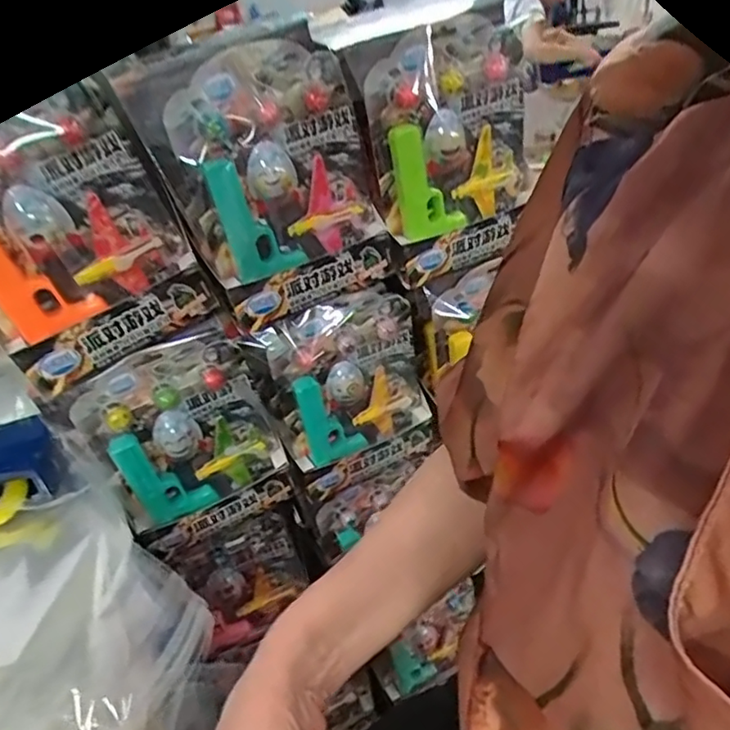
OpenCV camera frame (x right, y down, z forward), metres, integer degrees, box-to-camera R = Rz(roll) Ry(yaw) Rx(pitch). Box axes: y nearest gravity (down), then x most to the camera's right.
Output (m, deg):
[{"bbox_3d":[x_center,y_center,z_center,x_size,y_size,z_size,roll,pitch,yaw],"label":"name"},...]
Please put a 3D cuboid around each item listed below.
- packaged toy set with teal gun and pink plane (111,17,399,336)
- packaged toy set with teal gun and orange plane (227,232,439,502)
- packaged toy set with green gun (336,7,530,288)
[{"bbox_3d":[-0.073,-0.142,0.465,0.180,0.193,0.054,-19,32,-20],"label":"packaged toy set with teal gun and pink plane"},{"bbox_3d":[-0.019,0.004,0.558,0.167,0.234,0.038,-20,33,-21],"label":"packaged toy set with teal gun and orange plane"},{"bbox_3d":[0.076,-0.183,0.499,0.147,0.195,0.029,-28,32,-12],"label":"packaged toy set with green gun"}]

